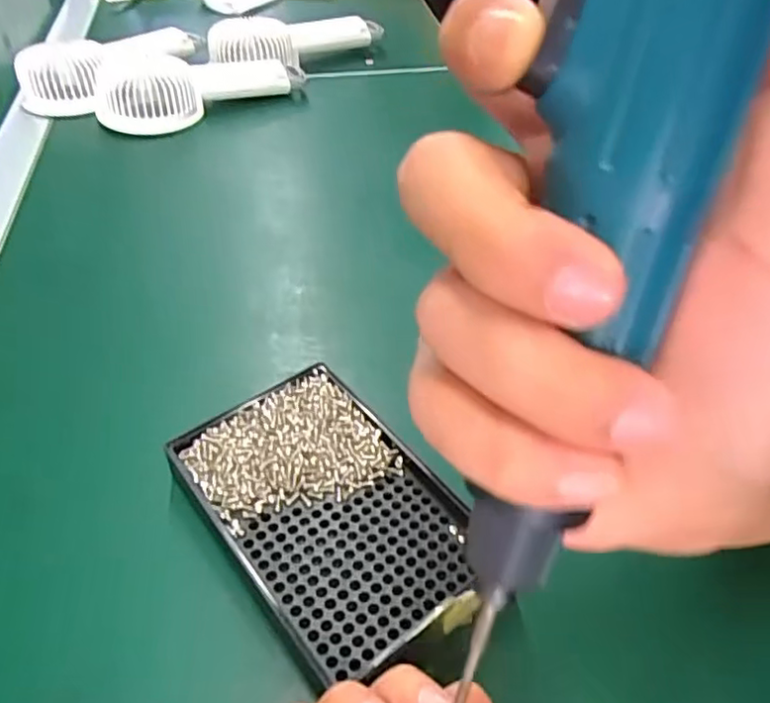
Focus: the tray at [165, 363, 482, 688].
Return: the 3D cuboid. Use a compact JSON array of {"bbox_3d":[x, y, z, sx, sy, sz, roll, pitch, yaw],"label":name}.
[{"bbox_3d":[-0.021,0.072,0.283,0.089,0.023,0.142,-29,52,-27],"label":"tray"}]

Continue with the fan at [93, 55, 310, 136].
[{"bbox_3d":[-0.165,-0.246,0.584,0.188,0.038,0.078,-24,50,-24],"label":"fan"}]

